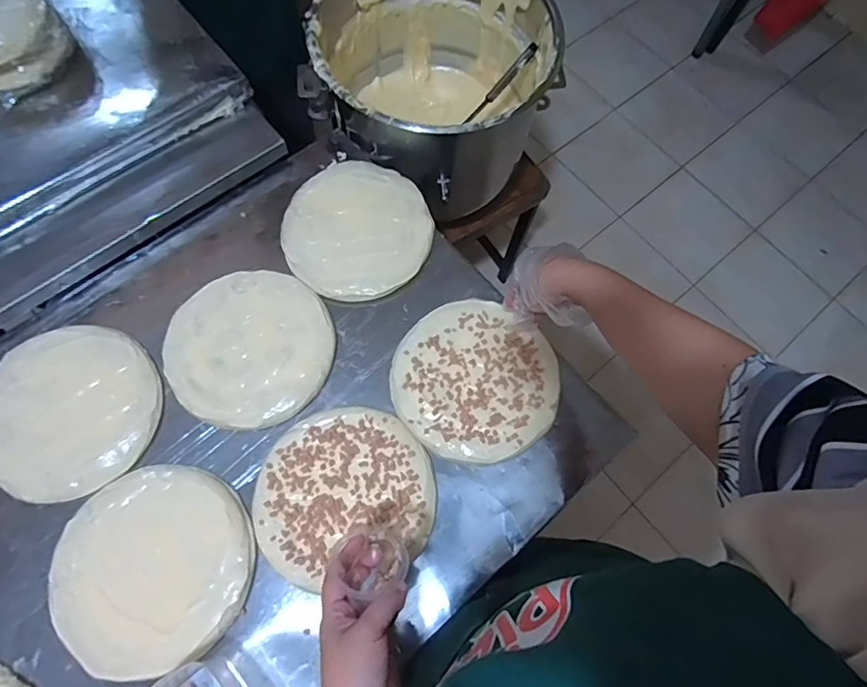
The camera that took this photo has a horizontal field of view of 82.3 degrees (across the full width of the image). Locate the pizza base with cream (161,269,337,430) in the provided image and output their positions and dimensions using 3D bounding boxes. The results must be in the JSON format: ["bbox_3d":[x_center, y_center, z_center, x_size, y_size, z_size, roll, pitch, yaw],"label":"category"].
[{"bbox_3d":[-0.226,0.002,0.615,0.198,0.020,0.191,1,71,-2],"label":"pizza base with cream"}]

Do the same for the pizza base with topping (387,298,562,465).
[{"bbox_3d":[0.050,0.043,0.601,0.195,0.011,0.184,1,71,-2],"label":"pizza base with topping"}]

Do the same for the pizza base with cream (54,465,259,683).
[{"bbox_3d":[-0.297,0.233,0.523,0.201,0.014,0.194,1,71,-2],"label":"pizza base with cream"}]

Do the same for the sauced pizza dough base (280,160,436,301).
[{"bbox_3d":[-0.103,-0.161,0.656,0.193,0.024,0.197,1,71,-2],"label":"sauced pizza dough base"}]

